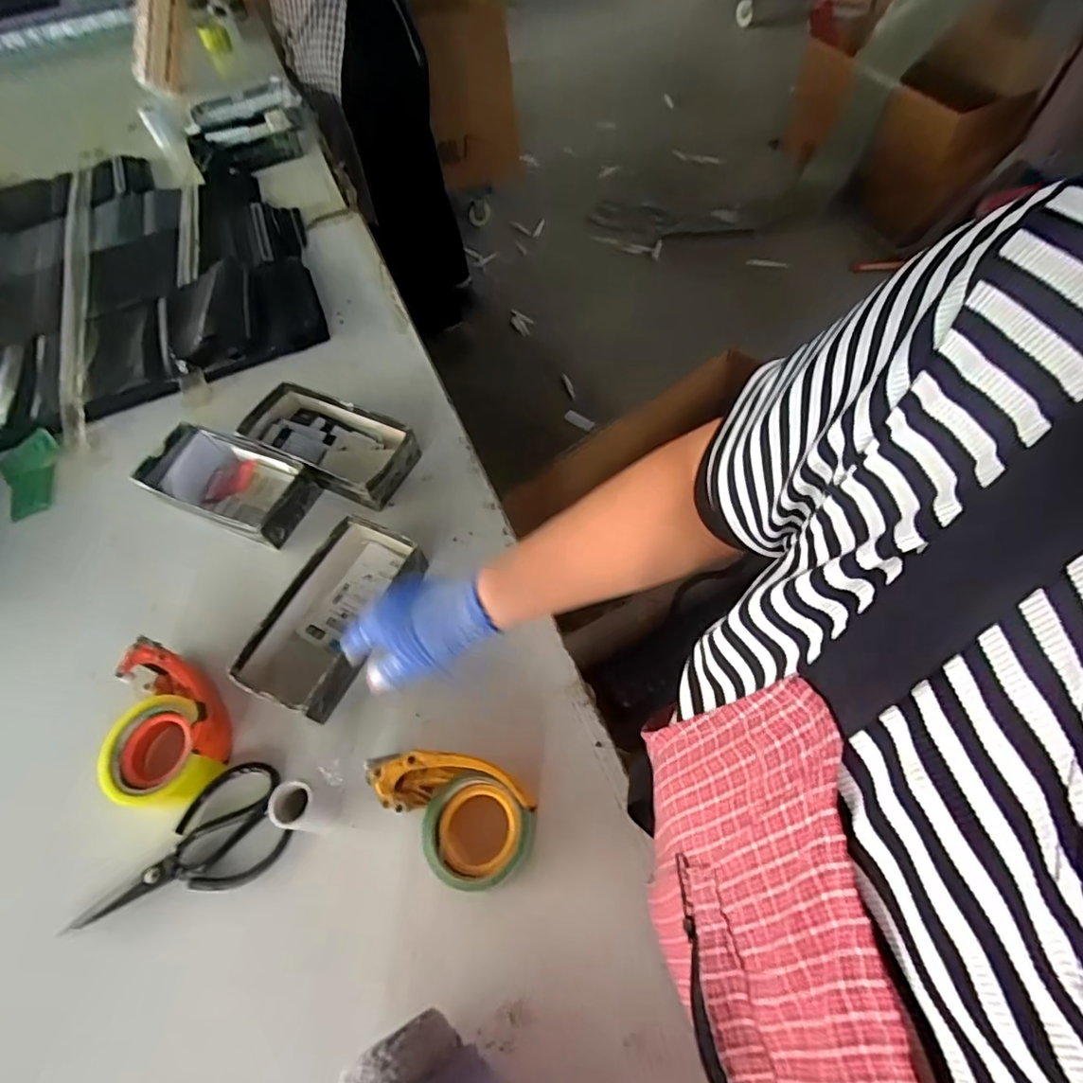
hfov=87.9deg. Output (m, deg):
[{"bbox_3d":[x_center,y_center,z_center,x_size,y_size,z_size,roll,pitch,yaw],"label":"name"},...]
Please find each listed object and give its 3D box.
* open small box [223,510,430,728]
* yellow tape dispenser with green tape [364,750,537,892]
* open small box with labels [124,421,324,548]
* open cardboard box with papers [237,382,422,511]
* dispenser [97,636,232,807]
[{"bbox_3d":[-0.226,0.081,0.626,0.119,0.052,0.223,20,63,16],"label":"open small box"},{"bbox_3d":[-0.077,0.240,0.517,0.144,0.062,0.092,39,69,24],"label":"yellow tape dispenser with green tape"},{"bbox_3d":[-0.408,-0.075,0.730,0.212,0.053,0.115,22,63,17],"label":"open small box with labels"},{"bbox_3d":[-0.287,-0.135,0.757,0.246,0.051,0.114,23,63,17],"label":"open cardboard box with papers"},{"bbox_3d":[-0.391,0.186,0.571,0.109,0.059,0.151,-35,63,-16],"label":"dispenser"}]

